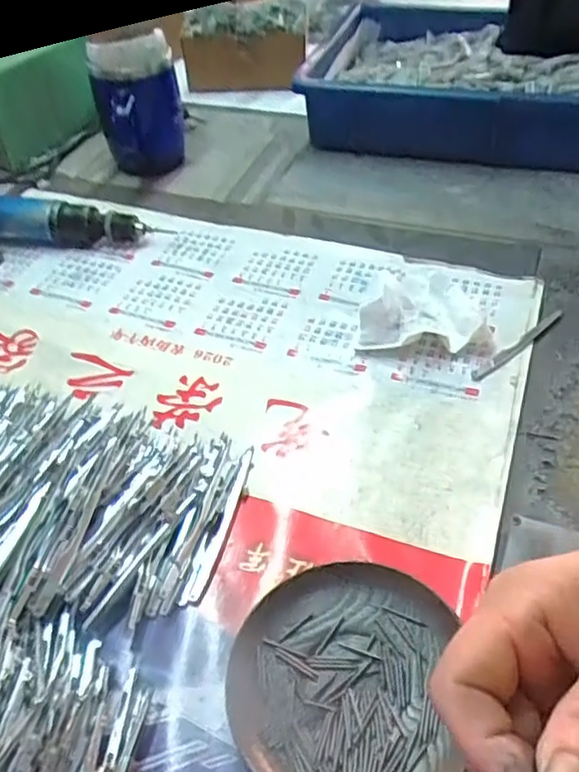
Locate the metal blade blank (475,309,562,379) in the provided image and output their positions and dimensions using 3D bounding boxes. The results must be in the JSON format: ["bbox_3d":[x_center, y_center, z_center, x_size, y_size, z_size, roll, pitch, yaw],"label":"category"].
[{"bbox_3d":[0.174,-0.032,0.459,0.103,0.004,0.012,-31,51,-24],"label":"metal blade blank"}]

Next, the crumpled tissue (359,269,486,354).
[{"bbox_3d":[0.107,-0.072,0.486,0.086,0.034,0.104,9,47,13],"label":"crumpled tissue"}]

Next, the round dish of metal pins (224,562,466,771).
[{"bbox_3d":[0.024,0.144,0.300,0.102,0.016,0.113,1,46,6],"label":"round dish of metal pins"}]

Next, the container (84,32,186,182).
[{"bbox_3d":[-0.157,-0.288,0.656,0.089,0.125,0.088,-14,46,-9],"label":"container"}]

